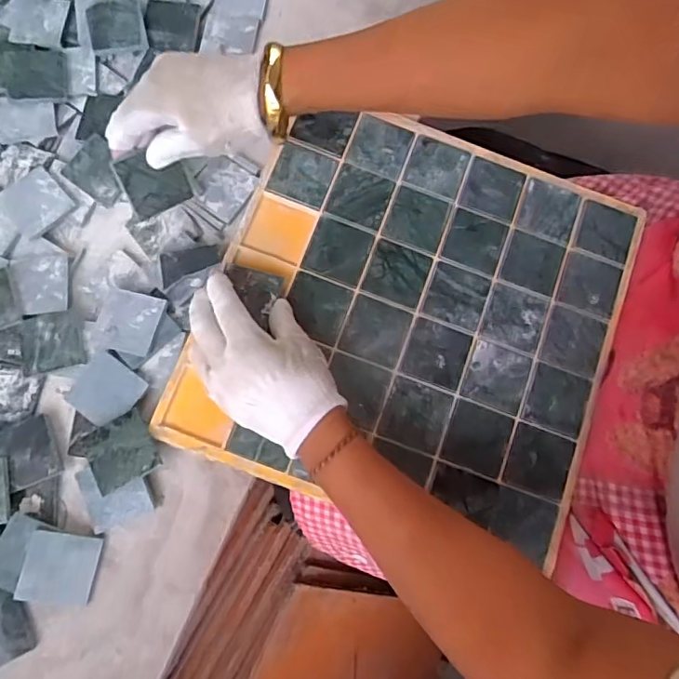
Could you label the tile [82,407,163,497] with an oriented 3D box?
[{"bbox_3d":[-0.168,0.085,0.420,0.050,0.005,0.049,-27,77,-6],"label":"tile"}]

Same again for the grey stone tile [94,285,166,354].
[{"bbox_3d":[-0.172,-0.015,0.443,0.051,0.007,0.049,16,76,5],"label":"grey stone tile"}]

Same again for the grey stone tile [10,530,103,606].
[{"bbox_3d":[-0.203,0.166,0.399,0.049,0.005,0.048,12,79,-12],"label":"grey stone tile"}]

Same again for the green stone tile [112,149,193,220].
[{"bbox_3d":[-0.140,-0.120,0.420,0.047,0.046,0.004,-30,46,-18],"label":"green stone tile"}]

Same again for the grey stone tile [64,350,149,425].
[{"bbox_3d":[-0.183,0.040,0.431,0.049,0.007,0.050,38,79,10],"label":"grey stone tile"}]

